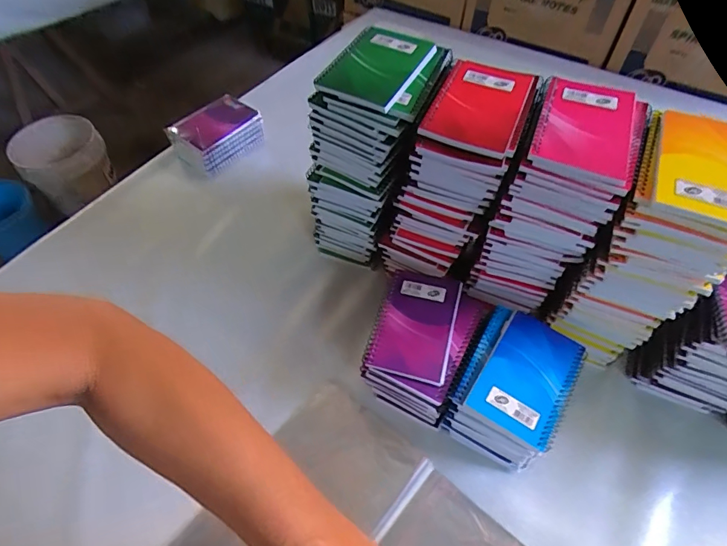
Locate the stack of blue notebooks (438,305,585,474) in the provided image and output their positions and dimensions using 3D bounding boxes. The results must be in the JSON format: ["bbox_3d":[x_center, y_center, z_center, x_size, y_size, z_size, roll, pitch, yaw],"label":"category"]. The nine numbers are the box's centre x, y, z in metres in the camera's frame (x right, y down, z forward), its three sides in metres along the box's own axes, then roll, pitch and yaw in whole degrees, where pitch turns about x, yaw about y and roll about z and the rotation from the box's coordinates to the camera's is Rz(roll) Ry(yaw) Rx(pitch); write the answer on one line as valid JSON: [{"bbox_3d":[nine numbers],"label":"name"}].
[{"bbox_3d":[0.161,0.129,0.487,0.108,0.093,0.139,25,57,16],"label":"stack of blue notebooks"}]

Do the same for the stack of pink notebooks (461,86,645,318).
[{"bbox_3d":[0.203,-0.064,0.496,0.101,0.238,0.143,23,56,15],"label":"stack of pink notebooks"}]

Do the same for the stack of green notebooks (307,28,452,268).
[{"bbox_3d":[0.010,-0.137,0.567,0.122,0.279,0.136,20,56,12],"label":"stack of green notebooks"}]

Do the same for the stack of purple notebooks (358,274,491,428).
[{"bbox_3d":[0.062,0.086,0.517,0.113,0.093,0.149,25,57,16],"label":"stack of purple notebooks"}]

